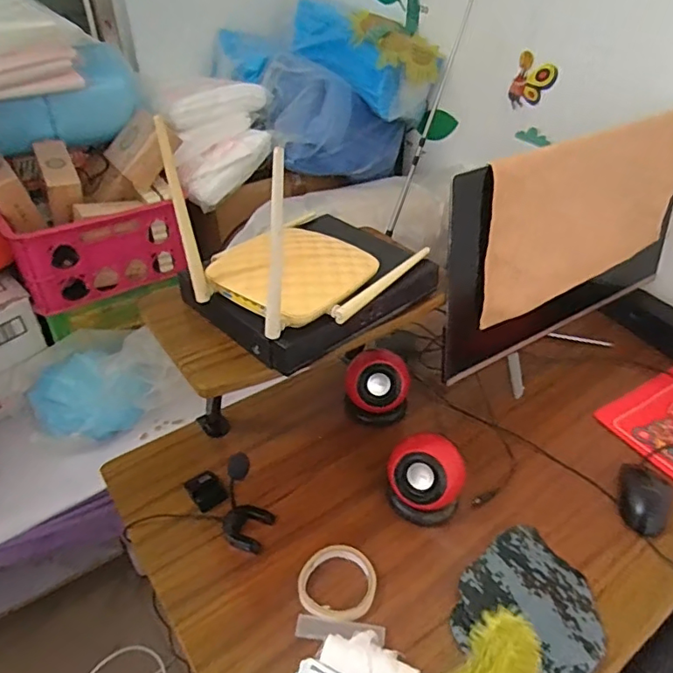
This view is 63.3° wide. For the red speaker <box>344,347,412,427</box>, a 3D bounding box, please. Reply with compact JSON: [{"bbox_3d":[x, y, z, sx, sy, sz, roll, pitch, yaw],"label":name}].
[{"bbox_3d":[0.064,0.080,0.863,0.102,0.093,0.081,1,40,1],"label":"red speaker"}]

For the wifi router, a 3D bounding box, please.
[{"bbox_3d":[-0.045,-0.151,0.630,0.210,0.176,0.250,26,46,28],"label":"wifi router"}]

